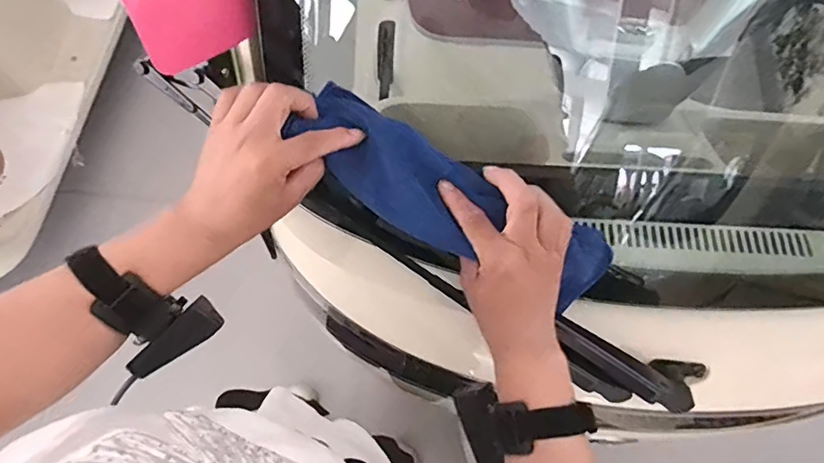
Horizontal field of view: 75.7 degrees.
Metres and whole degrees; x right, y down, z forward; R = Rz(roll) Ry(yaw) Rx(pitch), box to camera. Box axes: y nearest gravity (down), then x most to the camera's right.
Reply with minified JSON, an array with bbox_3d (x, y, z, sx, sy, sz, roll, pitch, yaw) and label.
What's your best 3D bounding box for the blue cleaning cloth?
[{"bbox_3d":[0.036,-0.021,0.429,0.270,0.043,0.073,29,71,-7],"label":"blue cleaning cloth"}]

